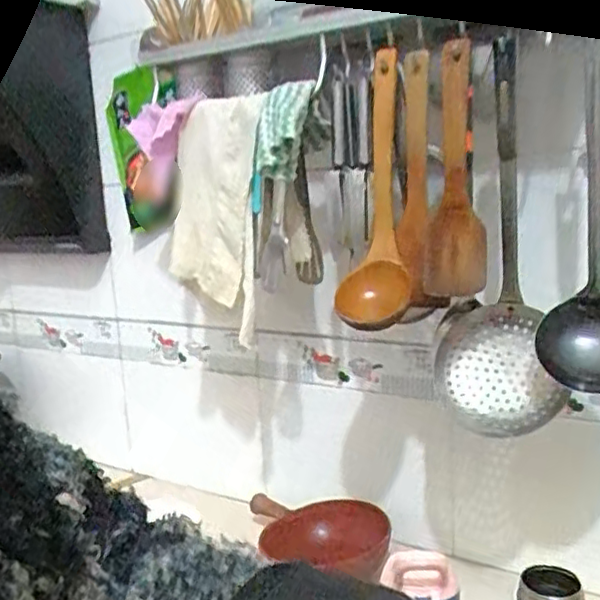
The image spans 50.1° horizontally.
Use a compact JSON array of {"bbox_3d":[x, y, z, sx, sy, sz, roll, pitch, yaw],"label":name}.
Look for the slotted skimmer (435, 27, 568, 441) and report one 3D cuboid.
[{"bbox_3d":[0.210,-0.057,0.706,0.083,0.403,0.126,-4,5,-26],"label":"slotted skimmer"}]

